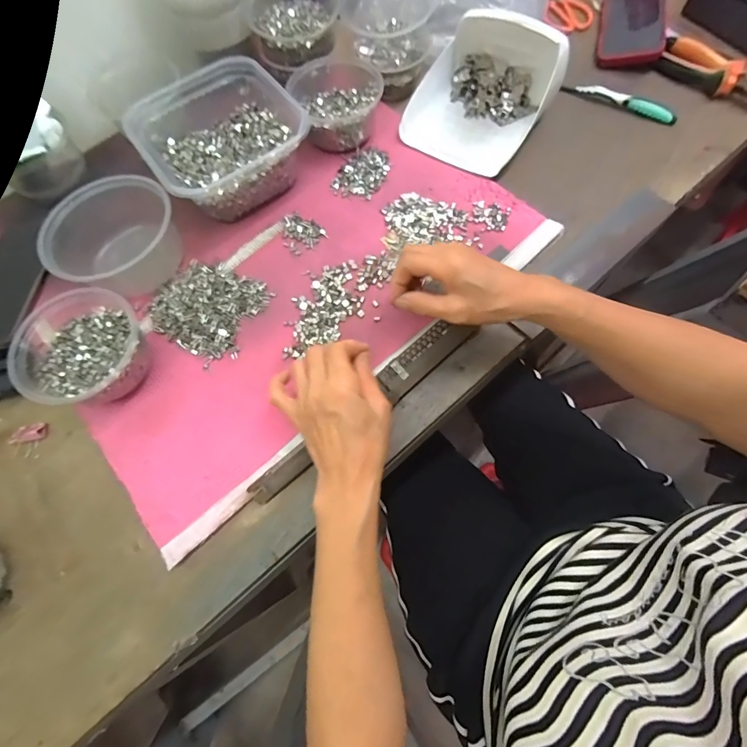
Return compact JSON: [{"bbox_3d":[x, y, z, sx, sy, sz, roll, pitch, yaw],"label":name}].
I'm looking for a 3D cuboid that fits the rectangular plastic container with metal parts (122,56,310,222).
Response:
[{"bbox_3d":[-0.179,-0.275,0.470,0.167,0.077,0.162,-32,70,-9],"label":"rectangular plastic container with metal parts"}]

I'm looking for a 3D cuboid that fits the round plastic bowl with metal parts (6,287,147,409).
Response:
[{"bbox_3d":[-0.282,-0.017,0.393,0.103,0.066,0.111,-1,70,2],"label":"round plastic bowl with metal parts"}]

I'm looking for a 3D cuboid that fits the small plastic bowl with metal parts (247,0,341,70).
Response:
[{"bbox_3d":[-0.099,-0.458,0.504,0.108,0.046,0.128,-4,68,2],"label":"small plastic bowl with metal parts"}]

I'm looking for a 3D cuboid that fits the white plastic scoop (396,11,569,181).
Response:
[{"bbox_3d":[0.137,-0.355,0.484,0.160,0.082,0.183,26,72,13],"label":"white plastic scoop"}]

